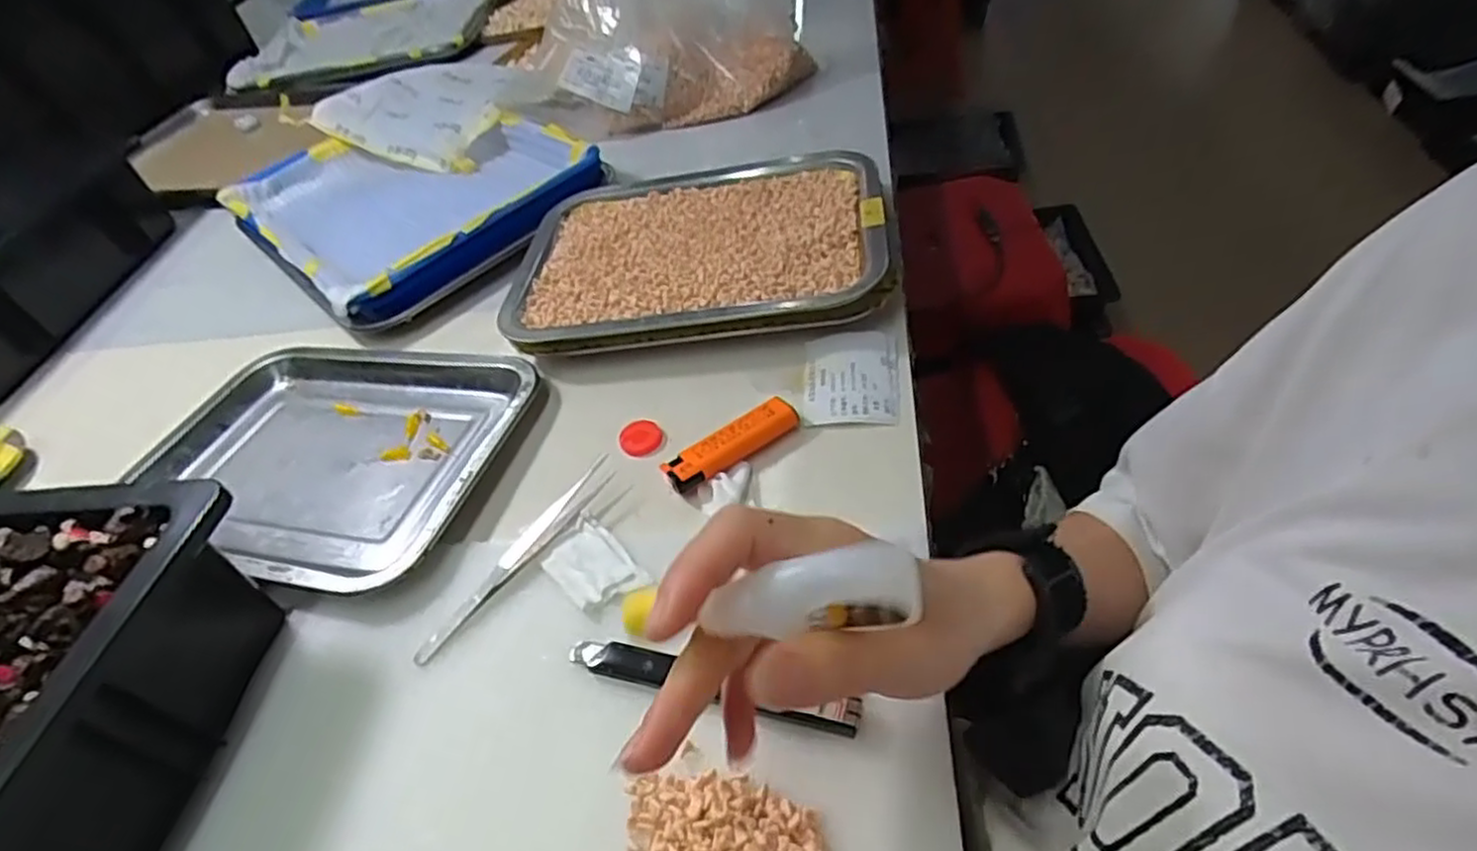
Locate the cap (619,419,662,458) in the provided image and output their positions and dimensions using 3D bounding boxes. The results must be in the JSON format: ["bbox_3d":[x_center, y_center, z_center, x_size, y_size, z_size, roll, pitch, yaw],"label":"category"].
[{"bbox_3d":[-0.058,0.007,0.440,0.025,0.006,0.024,-7,47,7],"label":"cap"}]

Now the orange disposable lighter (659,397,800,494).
[{"bbox_3d":[-0.004,0.009,0.410,0.080,0.012,0.021,-29,52,-19],"label":"orange disposable lighter"}]

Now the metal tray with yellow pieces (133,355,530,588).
[{"bbox_3d":[-0.265,0.014,0.468,0.247,0.030,0.182,5,49,18],"label":"metal tray with yellow pieces"}]

